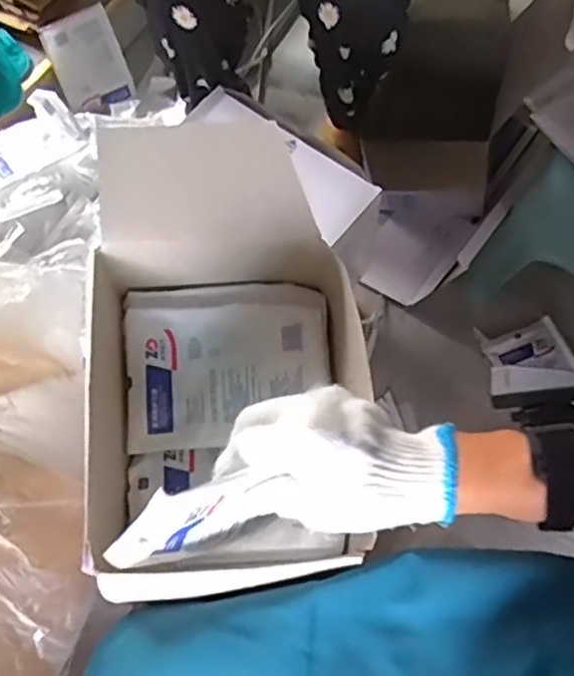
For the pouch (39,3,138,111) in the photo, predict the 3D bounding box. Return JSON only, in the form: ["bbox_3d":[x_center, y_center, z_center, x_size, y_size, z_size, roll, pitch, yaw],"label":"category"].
[{"bbox_3d":[-0.356,-0.499,1.222,0.130,0.161,0.012,-37,41,-25],"label":"pouch"}]

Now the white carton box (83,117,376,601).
[{"bbox_3d":[-0.057,0.022,0.587,0.236,0.185,0.360,-1,68,0],"label":"white carton box"}]

